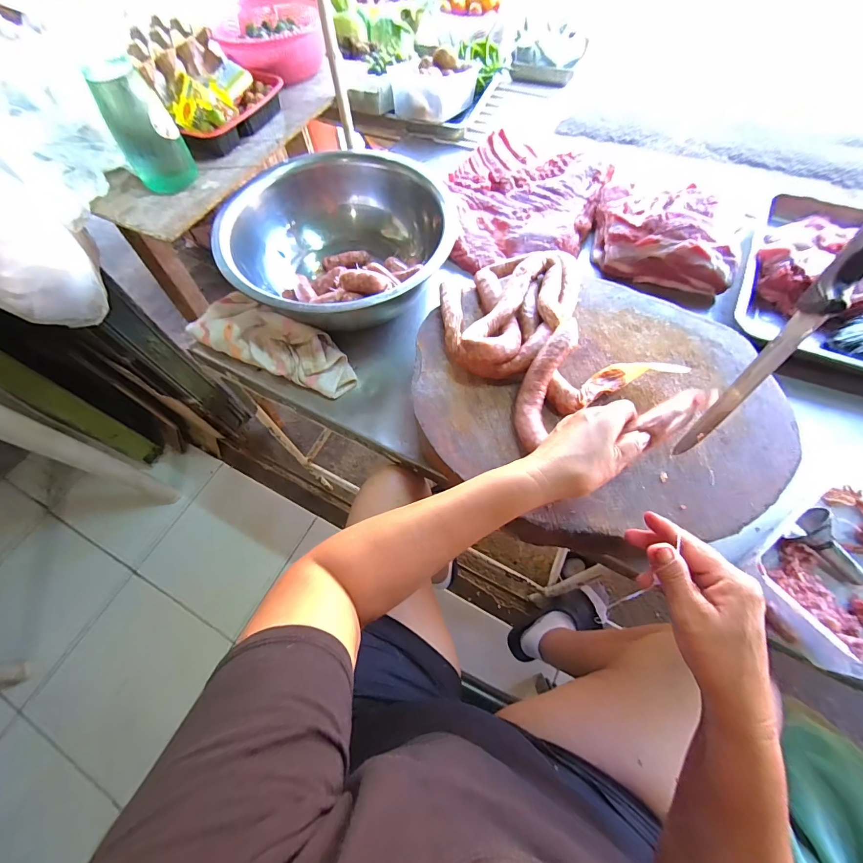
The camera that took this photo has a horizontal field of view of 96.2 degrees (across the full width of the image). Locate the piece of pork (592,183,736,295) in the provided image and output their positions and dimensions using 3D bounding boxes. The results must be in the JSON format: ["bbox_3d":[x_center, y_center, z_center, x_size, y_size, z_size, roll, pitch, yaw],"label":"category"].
[{"bbox_3d":[0.415,-0.359,0.697,0.218,0.075,0.200,12,66,8],"label":"piece of pork"}]

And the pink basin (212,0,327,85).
[{"bbox_3d":[-0.320,-0.791,0.786,0.165,0.069,0.211,-1,65,2],"label":"pink basin"}]

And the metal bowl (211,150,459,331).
[{"bbox_3d":[-0.151,-0.302,0.645,0.318,0.140,0.327,-1,65,2],"label":"metal bowl"}]

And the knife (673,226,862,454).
[{"bbox_3d":[0.312,-0.084,0.334,0.026,0.310,0.036,30,45,16],"label":"knife"}]

